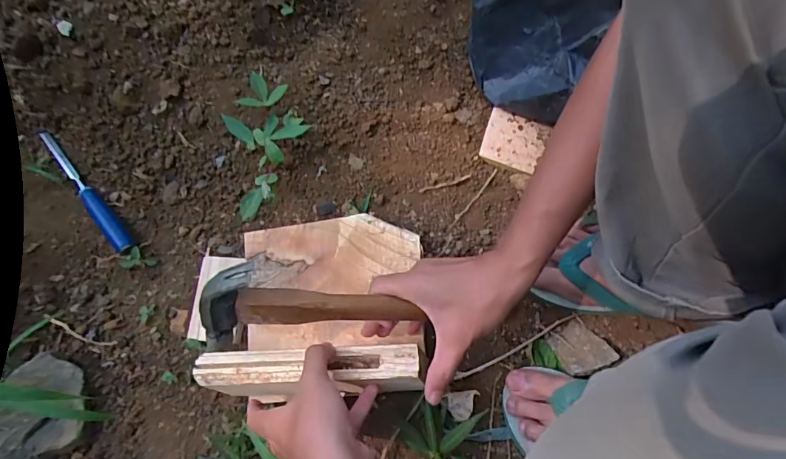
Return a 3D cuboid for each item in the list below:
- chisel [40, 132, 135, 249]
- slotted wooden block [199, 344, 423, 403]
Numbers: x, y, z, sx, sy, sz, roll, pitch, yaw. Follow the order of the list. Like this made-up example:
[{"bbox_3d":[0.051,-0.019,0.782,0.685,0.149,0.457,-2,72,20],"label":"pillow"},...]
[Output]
[{"bbox_3d":[-0.417,-0.052,0.621,0.023,0.023,0.225,-41,77,-12],"label":"chisel"},{"bbox_3d":[-0.080,0.135,0.449,0.217,0.055,0.045,-4,72,8],"label":"slotted wooden block"}]

